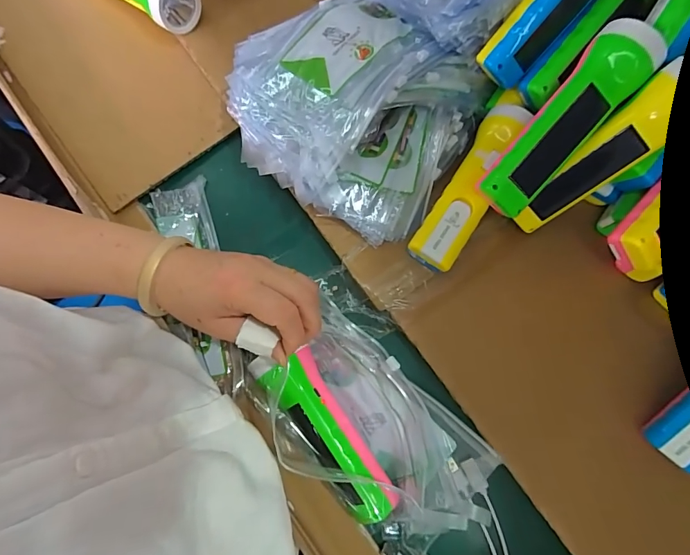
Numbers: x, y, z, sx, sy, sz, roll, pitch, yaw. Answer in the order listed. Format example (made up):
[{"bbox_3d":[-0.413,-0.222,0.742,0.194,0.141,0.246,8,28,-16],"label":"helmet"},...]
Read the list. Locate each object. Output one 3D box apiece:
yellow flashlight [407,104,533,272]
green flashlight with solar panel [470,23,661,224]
[{"bbox_3d":[0.115,-0.080,0.372,0.041,0.052,0.160,30,79,6],"label":"yellow flashlight"},{"bbox_3d":[0.178,-0.124,0.328,0.047,0.038,0.161,42,100,8],"label":"green flashlight with solar panel"}]

